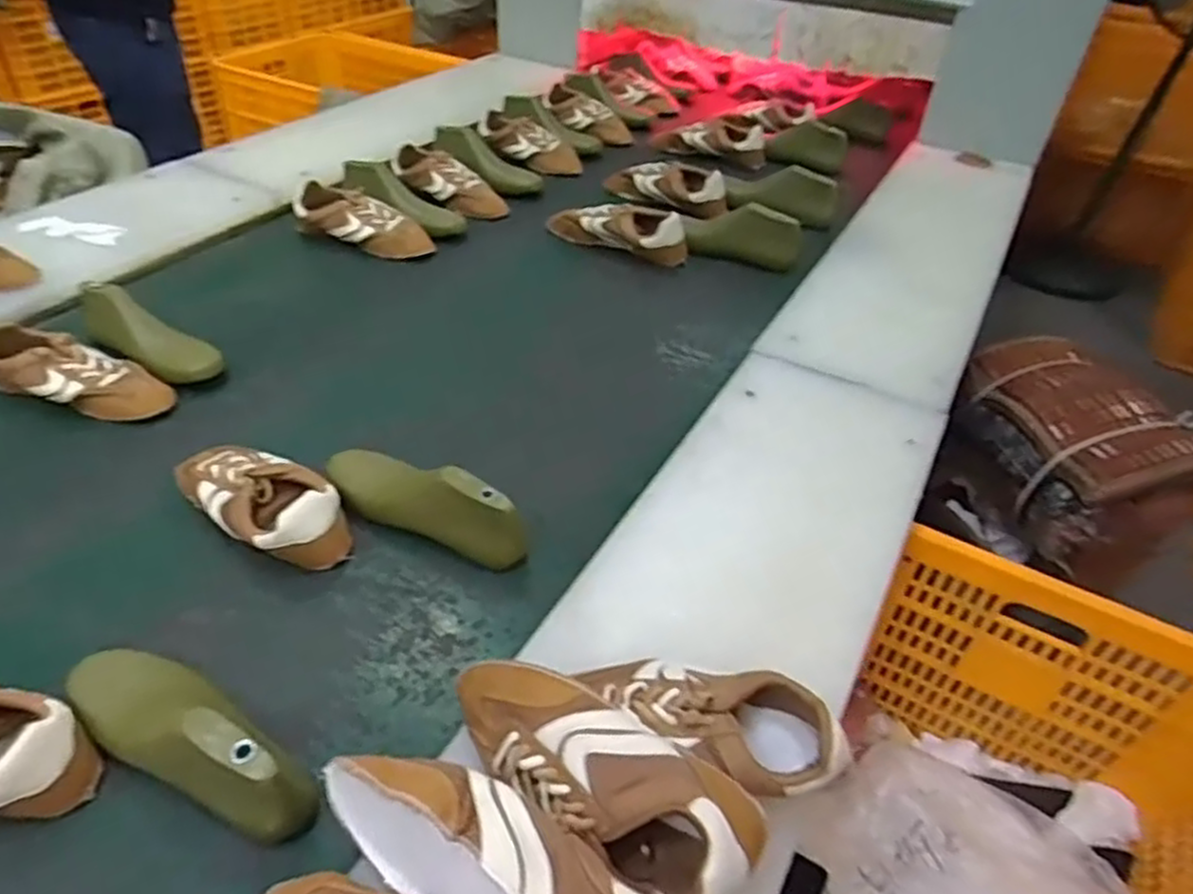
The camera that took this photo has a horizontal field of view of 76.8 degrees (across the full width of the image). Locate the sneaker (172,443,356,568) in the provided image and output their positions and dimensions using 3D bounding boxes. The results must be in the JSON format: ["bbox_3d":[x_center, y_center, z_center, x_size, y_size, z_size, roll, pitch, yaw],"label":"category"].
[{"bbox_3d":[-0.336,0.044,0.746,0.217,0.067,0.089,27,47,24],"label":"sneaker"}]

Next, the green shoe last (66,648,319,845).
[{"bbox_3d":[-0.311,0.211,0.564,0.234,0.092,0.068,13,41,28],"label":"green shoe last"}]

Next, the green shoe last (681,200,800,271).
[{"bbox_3d":[0.242,-0.342,1.222,0.211,0.097,0.081,29,48,26],"label":"green shoe last"}]

